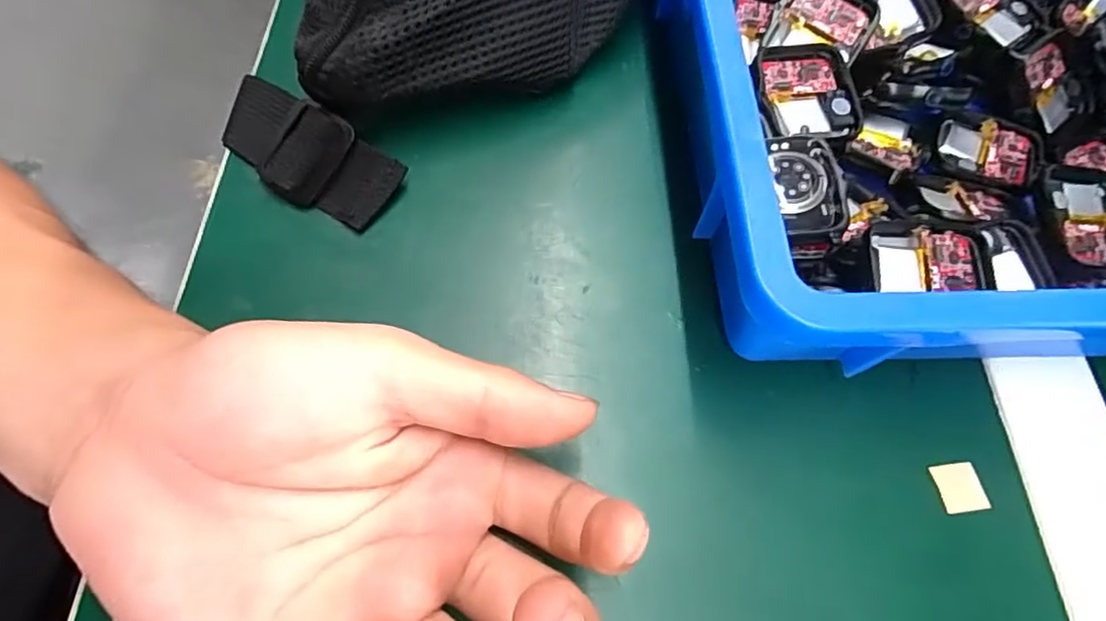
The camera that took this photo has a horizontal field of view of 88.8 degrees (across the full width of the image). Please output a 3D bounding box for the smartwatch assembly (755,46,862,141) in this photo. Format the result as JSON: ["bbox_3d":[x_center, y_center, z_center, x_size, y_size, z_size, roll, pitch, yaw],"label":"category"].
[{"bbox_3d":[0.100,-0.085,0.226,0.036,0.010,0.040,-10,83,-2],"label":"smartwatch assembly"}]

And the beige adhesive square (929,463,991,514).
[{"bbox_3d":[0.137,0.059,0.190,0.015,0.004,0.015,-5,65,-6],"label":"beige adhesive square"}]

